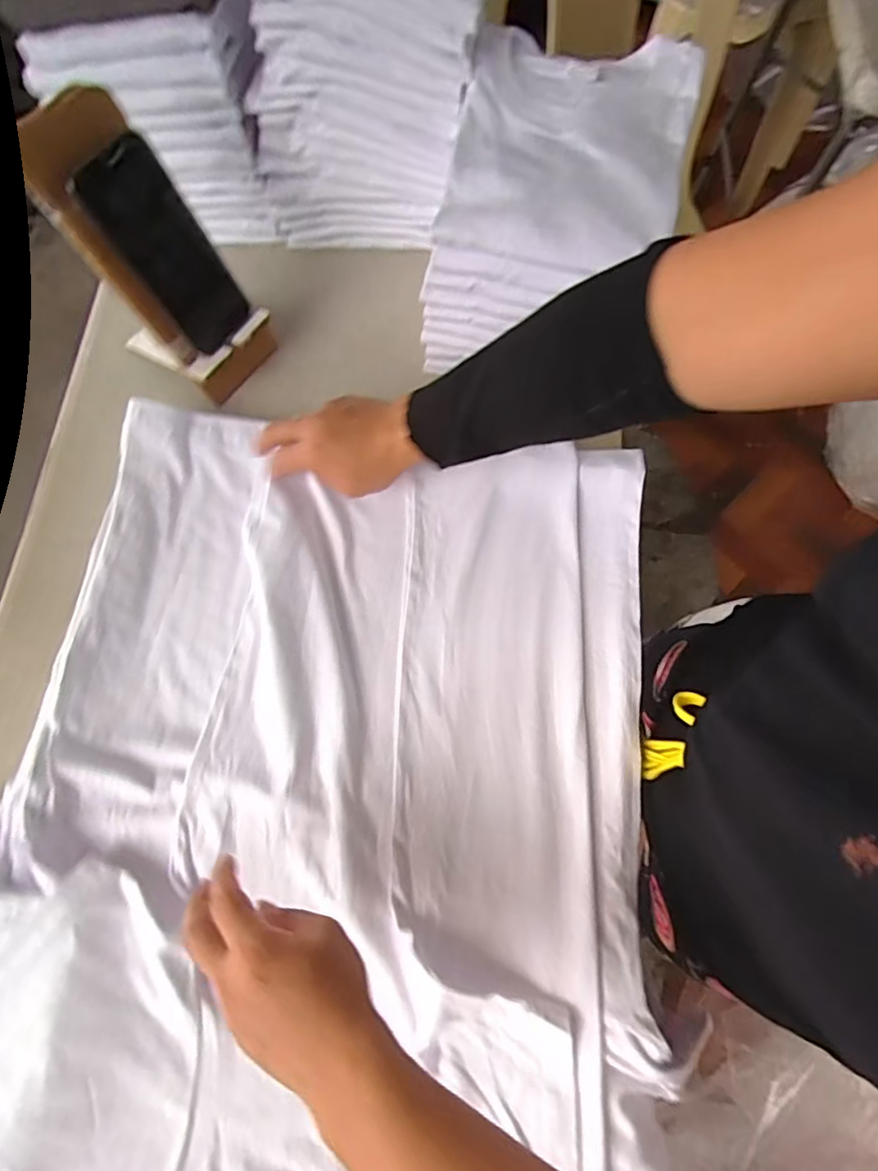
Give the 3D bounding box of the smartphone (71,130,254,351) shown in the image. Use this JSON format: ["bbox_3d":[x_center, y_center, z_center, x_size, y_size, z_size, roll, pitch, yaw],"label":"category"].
[{"bbox_3d":[-0.236,-0.292,0.506,0.073,0.161,0.007,-44,55,-7],"label":"smartphone"}]

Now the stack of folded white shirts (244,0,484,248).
[{"bbox_3d":[-0.063,-0.528,0.568,0.214,0.277,0.208,7,72,1],"label":"stack of folded white shirts"}]

